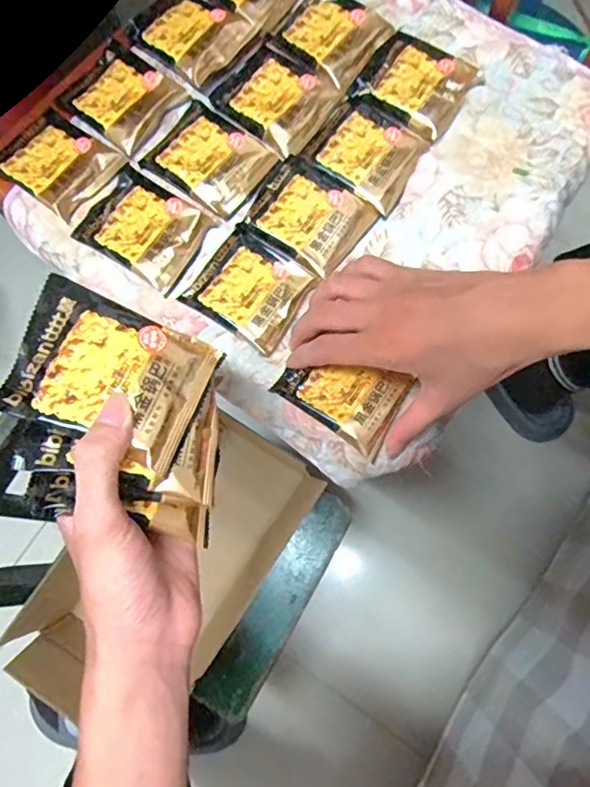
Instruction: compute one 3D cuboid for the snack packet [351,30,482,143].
[{"bbox_3d":[0.103,-0.266,0.455,0.086,0.011,0.078,33,82,7],"label":"snack packet"}]

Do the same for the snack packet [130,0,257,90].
[{"bbox_3d":[-0.091,-0.314,0.465,0.089,0.015,0.076,36,82,8],"label":"snack packet"}]

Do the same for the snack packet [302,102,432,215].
[{"bbox_3d":[0.058,-0.200,0.442,0.084,0.012,0.076,31,81,7],"label":"snack packet"}]

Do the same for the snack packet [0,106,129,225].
[{"bbox_3d":[-0.195,-0.192,0.440,0.086,0.013,0.072,35,82,8],"label":"snack packet"}]

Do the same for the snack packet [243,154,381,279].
[{"bbox_3d":[0.012,-0.143,0.429,0.086,0.013,0.073,35,82,7],"label":"snack packet"}]

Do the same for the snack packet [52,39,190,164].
[{"bbox_3d":[-0.145,-0.250,0.458,0.085,0.016,0.076,37,82,8],"label":"snack packet"}]

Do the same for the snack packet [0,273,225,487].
[{"bbox_3d":[-0.095,-0.012,0.275,0.094,0.013,0.075,26,65,-5],"label":"snack packet"}]

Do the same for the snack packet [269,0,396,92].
[{"bbox_3d":[0.031,-0.314,0.467,0.084,0.011,0.078,36,82,8],"label":"snack packet"}]

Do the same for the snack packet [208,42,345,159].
[{"bbox_3d":[-0.015,-0.254,0.454,0.087,0.010,0.079,39,82,8],"label":"snack packet"}]

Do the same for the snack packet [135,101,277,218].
[{"bbox_3d":[-0.072,-0.196,0.442,0.092,0.014,0.075,38,82,8],"label":"snack packet"}]

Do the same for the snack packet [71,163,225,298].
[{"bbox_3d":[-0.120,-0.134,0.429,0.093,0.014,0.074,33,81,7],"label":"snack packet"}]

